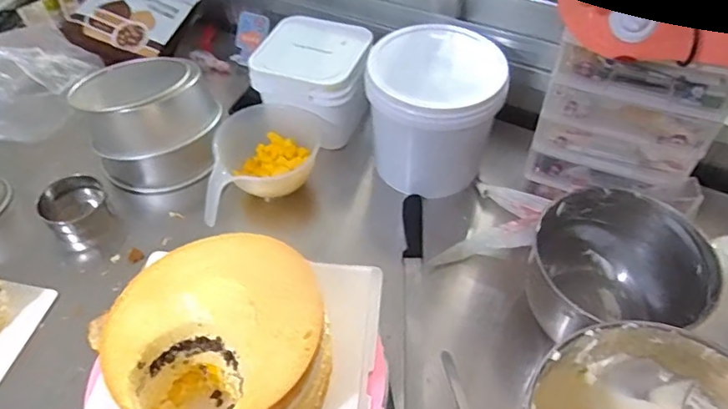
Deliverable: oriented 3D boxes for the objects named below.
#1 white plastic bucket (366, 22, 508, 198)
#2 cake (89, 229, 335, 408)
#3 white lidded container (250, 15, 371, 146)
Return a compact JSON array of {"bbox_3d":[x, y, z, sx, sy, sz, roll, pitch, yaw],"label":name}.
[{"bbox_3d":[0.101,-0.142,0.850,0.189,0.197,0.165,-14,51,-10],"label":"white plastic bucket"},{"bbox_3d":[-0.126,0.130,0.497,0.185,0.089,0.185,-1,50,1],"label":"cake"},{"bbox_3d":[-0.079,-0.202,0.918,0.190,0.136,0.174,14,51,13],"label":"white lidded container"}]

